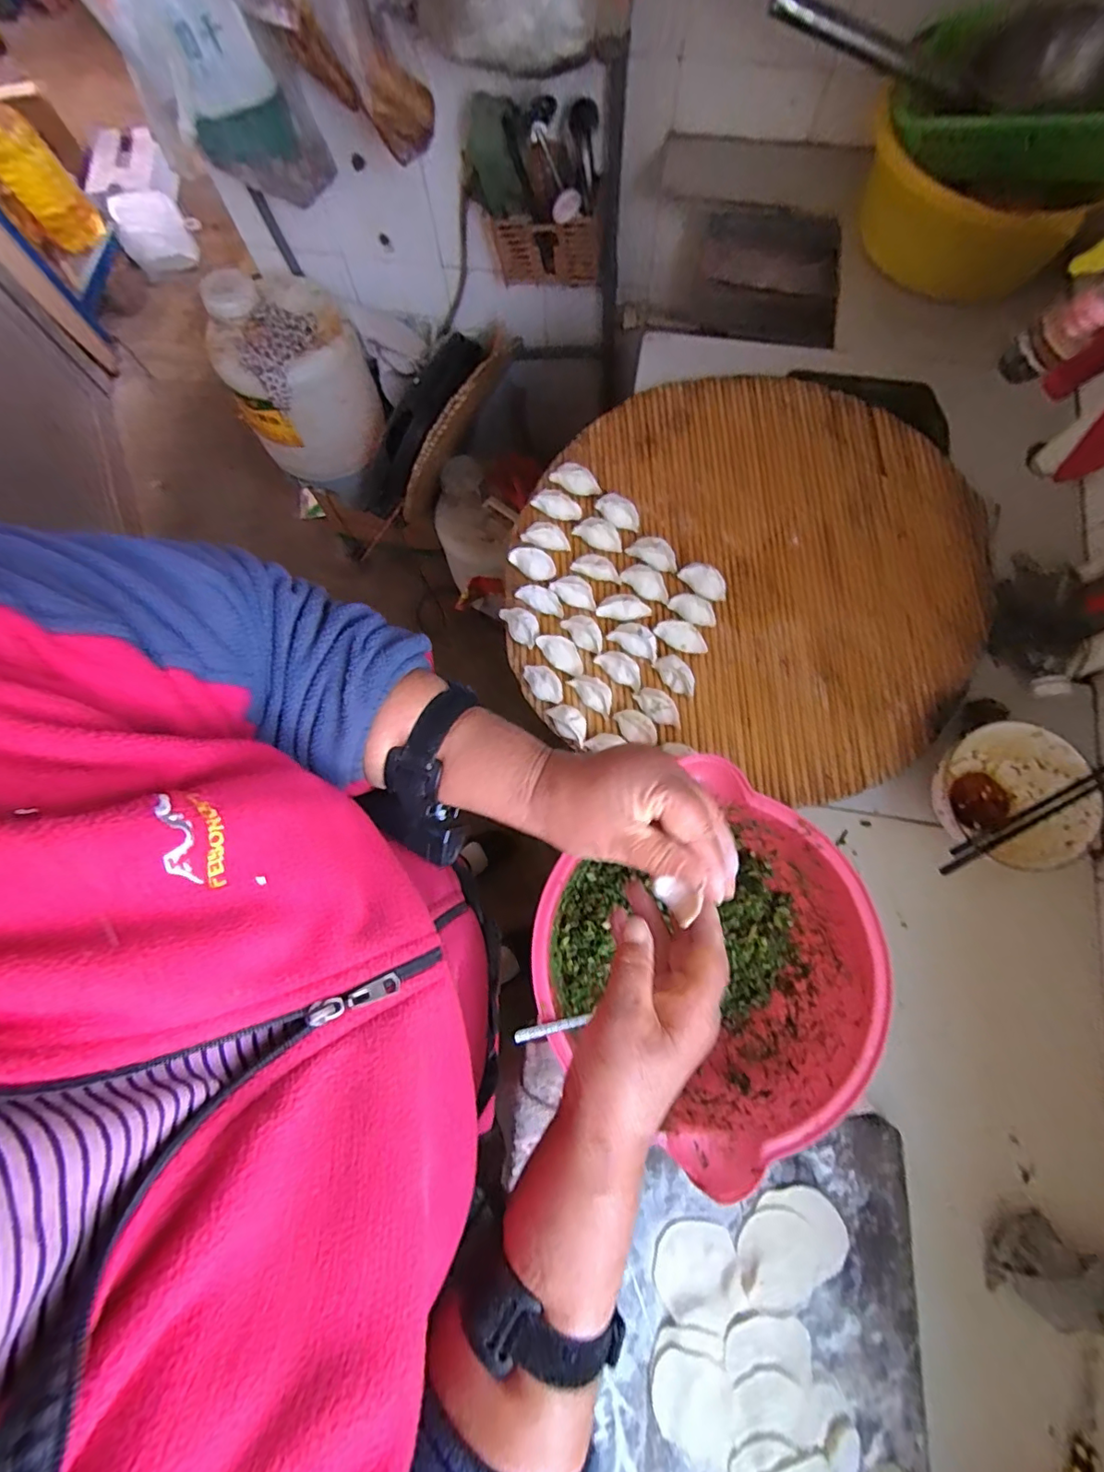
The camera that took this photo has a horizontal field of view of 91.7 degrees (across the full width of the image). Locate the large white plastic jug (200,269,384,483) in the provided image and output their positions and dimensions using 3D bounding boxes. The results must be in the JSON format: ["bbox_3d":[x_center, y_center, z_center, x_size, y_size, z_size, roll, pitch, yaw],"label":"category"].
[{"bbox_3d":[-0.484,-0.683,1.046,0.263,0.273,0.203,-26,78,-5],"label":"large white plastic jug"}]

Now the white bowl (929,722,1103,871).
[{"bbox_3d":[0.428,0.058,0.520,0.133,0.074,0.121,0,77,1],"label":"white bowl"}]

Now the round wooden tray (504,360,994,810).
[{"bbox_3d":[0.223,-0.217,0.605,0.483,0.033,0.531,14,78,5],"label":"round wooden tray"}]

